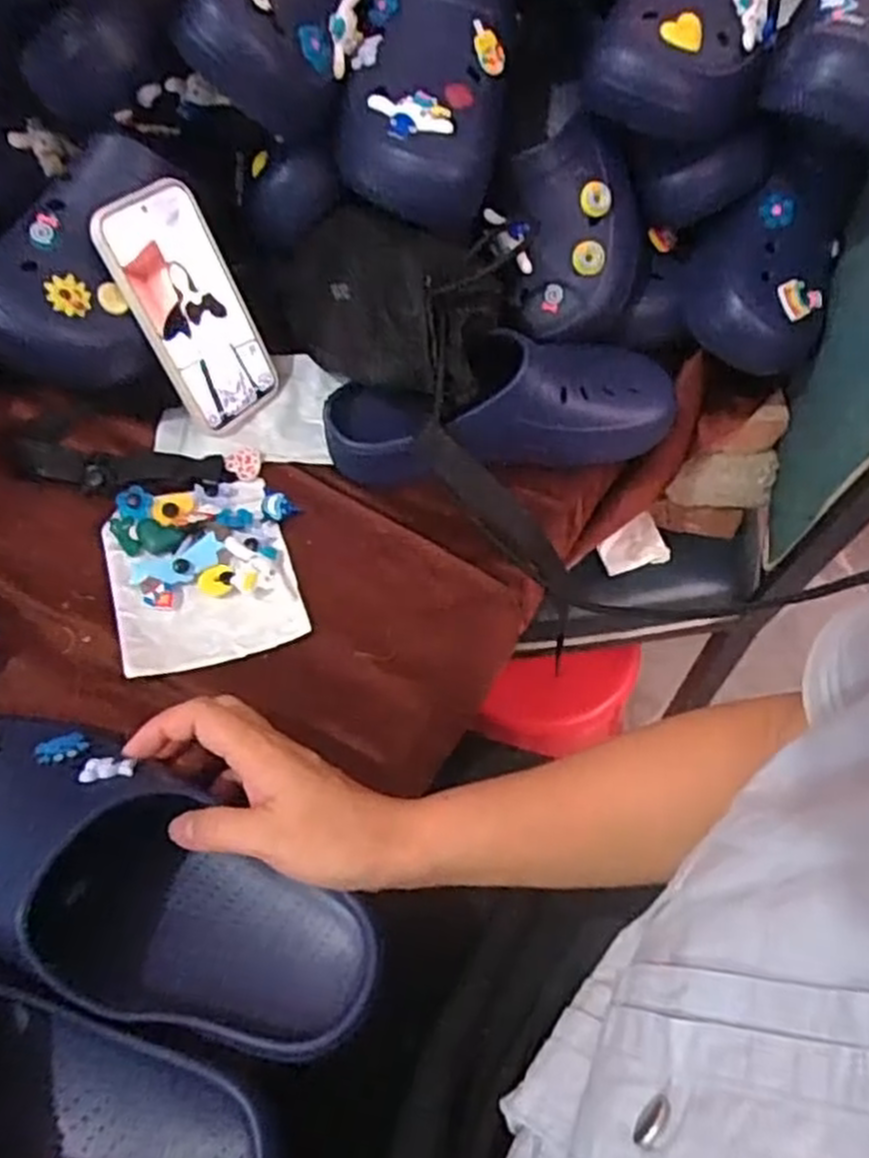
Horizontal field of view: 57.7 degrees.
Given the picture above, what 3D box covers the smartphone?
[{"bbox_3d":[-0.171,-0.192,0.565,0.010,0.164,0.081,10,46,40],"label":"smartphone"}]

